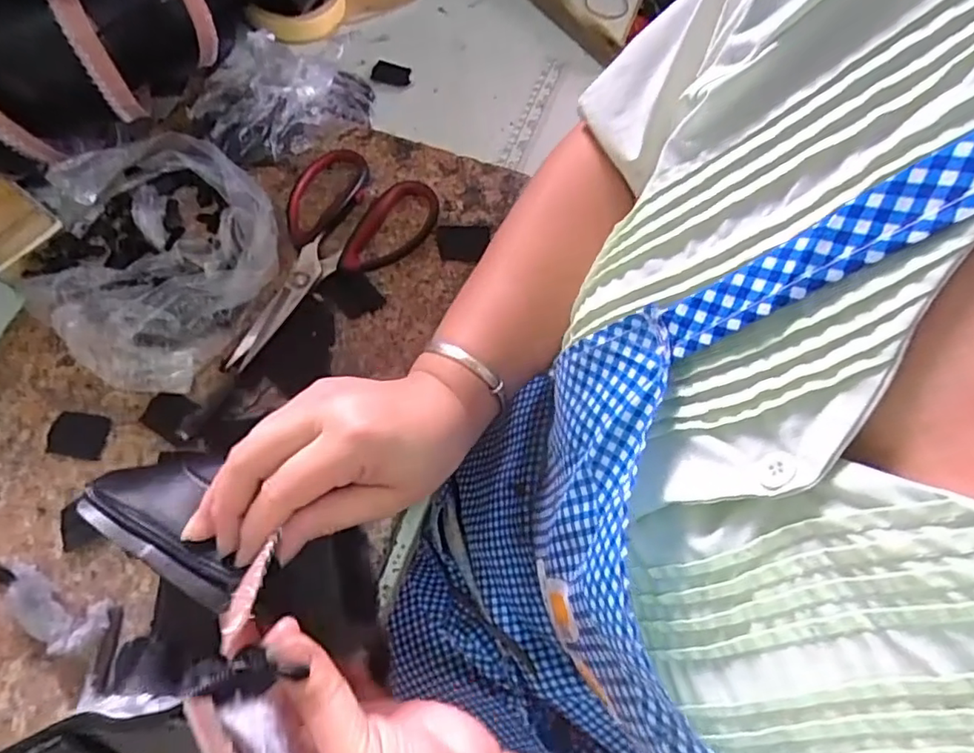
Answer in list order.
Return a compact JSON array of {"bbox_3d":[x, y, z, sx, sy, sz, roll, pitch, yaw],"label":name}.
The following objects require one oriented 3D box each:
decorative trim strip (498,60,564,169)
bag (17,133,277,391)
[{"bbox_3d":[0.042,-0.235,0.513,0.019,0.004,0.125,21,70,7],"label":"decorative trim strip"},{"bbox_3d":[-0.227,-0.084,0.393,0.168,0.041,0.155,43,73,14],"label":"bag"}]

